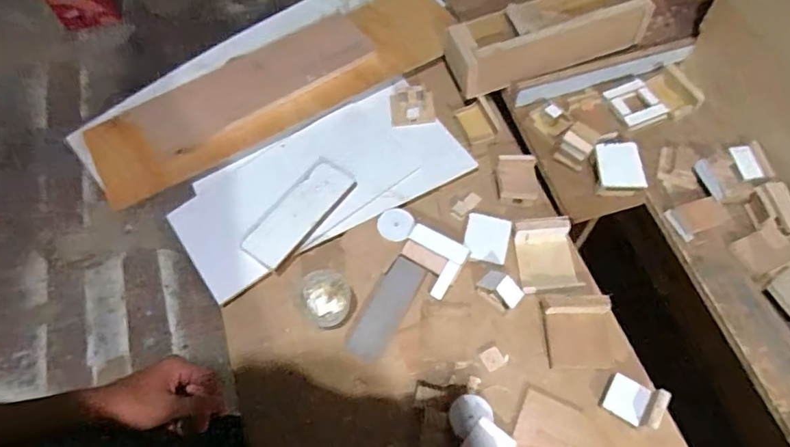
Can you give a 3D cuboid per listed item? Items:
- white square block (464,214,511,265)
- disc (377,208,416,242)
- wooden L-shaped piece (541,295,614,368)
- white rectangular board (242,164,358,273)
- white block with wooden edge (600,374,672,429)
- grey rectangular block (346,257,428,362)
[{"bbox_3d":[0.138,0.022,0.775,0.062,0.009,0.071,9,63,8],"label":"white square block"},{"bbox_3d":[0.002,-0.001,0.782,0.054,0.006,0.056,-1,62,3],"label":"disc"},{"bbox_3d":[0.248,0.146,0.695,0.089,0.031,0.099,-2,62,2],"label":"wooden L-shaped piece"},{"bbox_3d":[-0.143,-0.018,0.777,0.072,0.011,0.187,33,69,19],"label":"white rectangular board"},{"bbox_3d":[0.294,0.217,0.637,0.062,0.035,0.049,26,67,16],"label":"white block with wooden edge"},{"bbox_3d":[-0.014,0.122,0.745,0.058,0.016,0.153,26,66,16],"label":"grey rectangular block"}]

